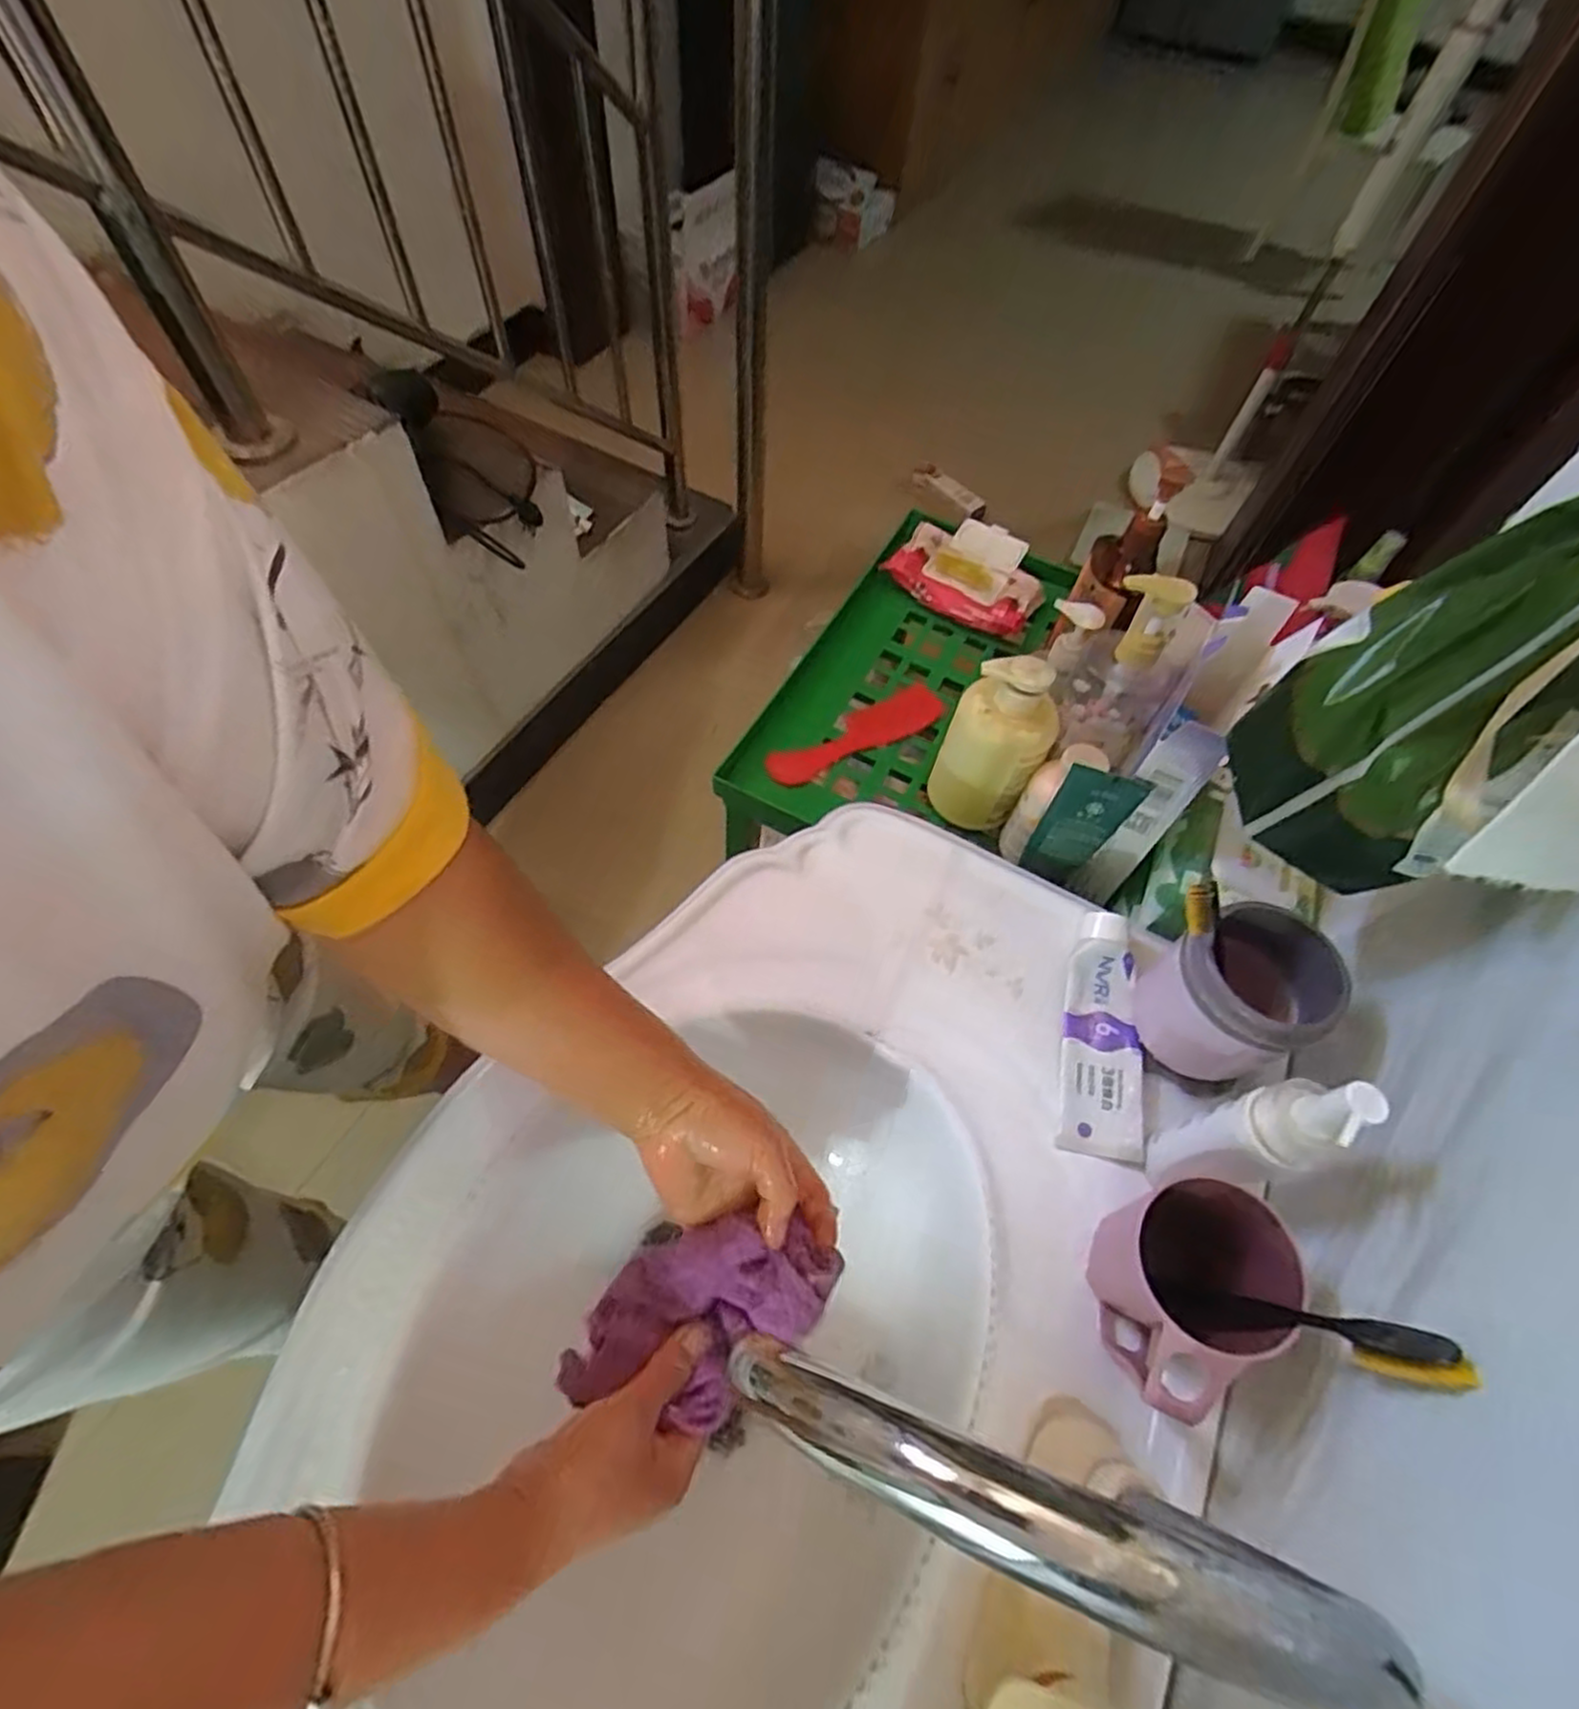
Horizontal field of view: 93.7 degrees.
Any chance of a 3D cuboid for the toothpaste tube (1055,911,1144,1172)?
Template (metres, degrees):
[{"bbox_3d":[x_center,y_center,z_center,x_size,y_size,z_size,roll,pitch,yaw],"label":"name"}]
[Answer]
[{"bbox_3d":[0.219,0.123,0.515,0.051,0.028,0.165,12,59,3],"label":"toothpaste tube"}]

